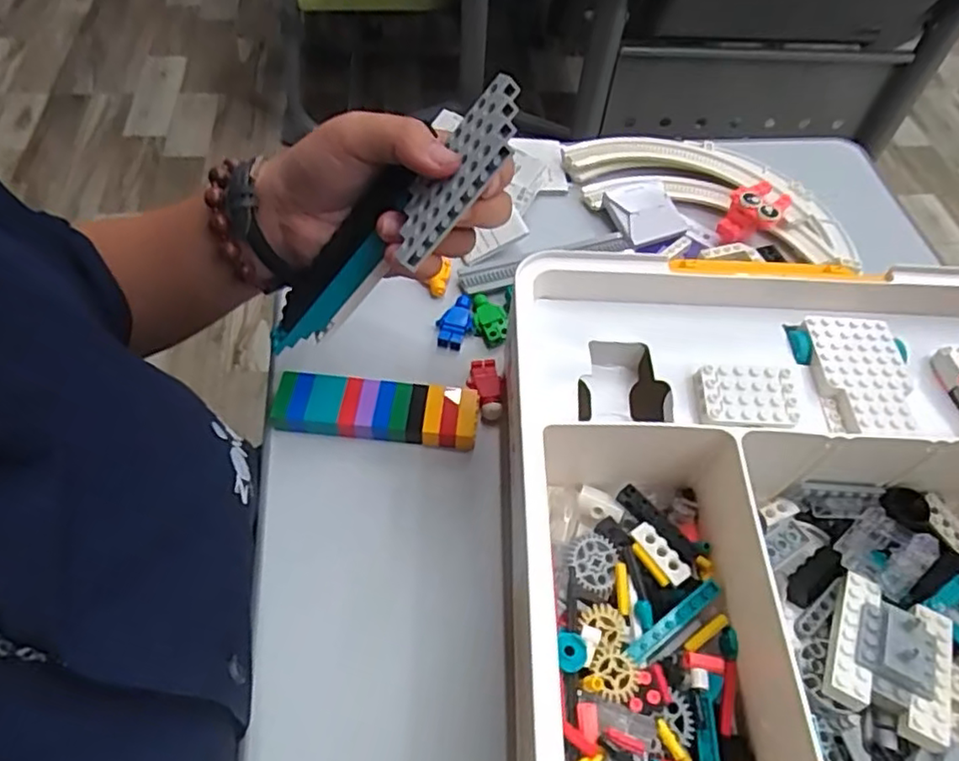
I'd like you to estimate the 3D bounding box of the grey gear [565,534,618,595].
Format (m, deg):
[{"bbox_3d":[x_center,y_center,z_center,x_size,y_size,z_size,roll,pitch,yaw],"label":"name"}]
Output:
[{"bbox_3d":[0.055,0.086,0.306,0.024,0.005,0.025,-15,58,-13],"label":"grey gear"}]

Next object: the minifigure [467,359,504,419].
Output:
[{"bbox_3d":[0.003,0.004,0.392,0.021,0.010,0.040,4,56,-1],"label":"minifigure"}]

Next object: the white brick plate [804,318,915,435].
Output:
[{"bbox_3d":[0.203,-0.004,0.338,0.048,0.006,0.068,3,56,-2],"label":"white brick plate"}]

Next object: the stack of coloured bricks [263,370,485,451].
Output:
[{"bbox_3d":[-0.060,0.017,0.376,0.116,0.019,0.033,6,56,0],"label":"stack of coloured bricks"}]

